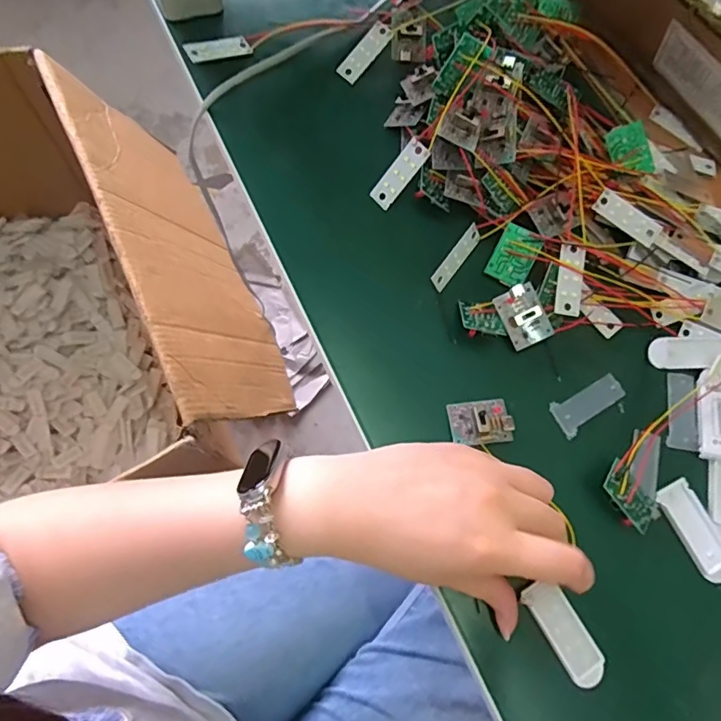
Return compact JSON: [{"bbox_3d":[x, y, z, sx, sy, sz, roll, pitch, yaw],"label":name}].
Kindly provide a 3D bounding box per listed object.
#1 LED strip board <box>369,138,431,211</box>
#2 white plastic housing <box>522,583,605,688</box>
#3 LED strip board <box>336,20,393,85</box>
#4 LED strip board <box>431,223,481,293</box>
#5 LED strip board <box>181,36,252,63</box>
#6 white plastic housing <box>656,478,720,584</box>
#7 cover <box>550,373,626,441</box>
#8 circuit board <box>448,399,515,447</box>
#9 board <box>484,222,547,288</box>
[{"bbox_3d":[0.025,-0.120,0.339,0.016,0.005,0.046,48,117,9],"label":"LED strip board"},{"bbox_3d":[0.109,0.145,0.280,0.021,0.004,0.055,-32,80,-8],"label":"white plastic housing"},{"bbox_3d":[0.004,-0.221,0.376,0.015,0.004,0.047,40,92,-16],"label":"LED strip board"},{"bbox_3d":[0.061,-0.065,0.331,0.045,0.015,0.004,-53,41,-5],"label":"LED strip board"},{"bbox_3d":[-0.100,-0.218,0.367,0.047,0.005,0.017,-31,78,-31],"label":"LED strip board"},{"bbox_3d":[0.195,0.099,0.303,0.023,0.004,0.057,-25,77,-13],"label":"white plastic housing"},{"bbox_3d":[0.139,0.025,0.320,0.049,0.004,0.022,-34,79,-15],"label":"cover"},{"bbox_3d":[0.071,0.036,0.307,0.036,0.015,0.025,-5,73,-8],"label":"circuit board"},{"bbox_3d":[0.099,-0.066,0.334,0.026,0.004,0.036,26,101,1],"label":"board"}]

